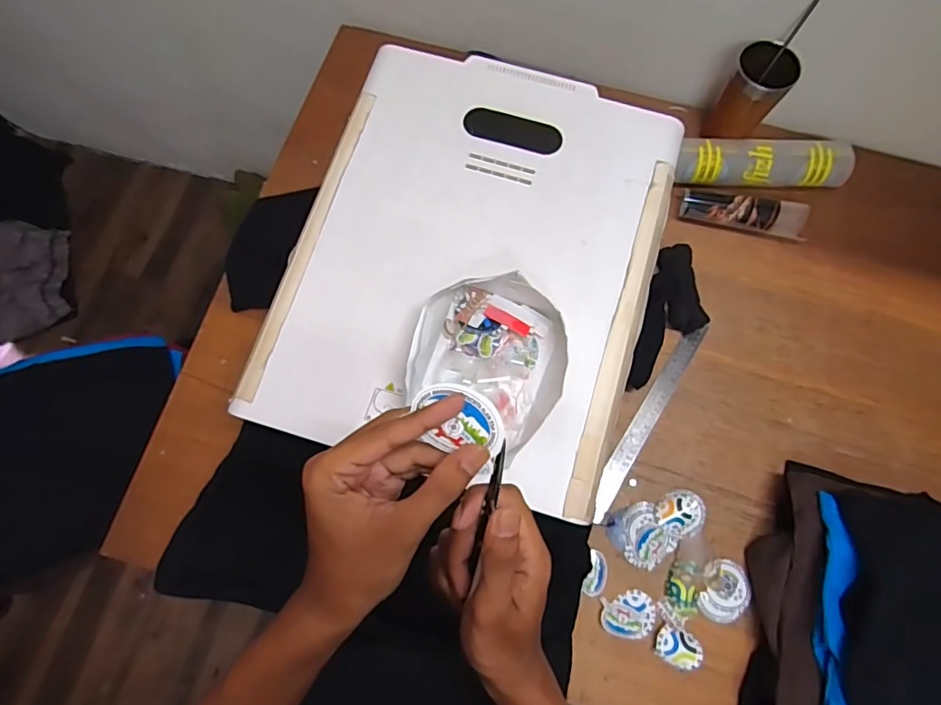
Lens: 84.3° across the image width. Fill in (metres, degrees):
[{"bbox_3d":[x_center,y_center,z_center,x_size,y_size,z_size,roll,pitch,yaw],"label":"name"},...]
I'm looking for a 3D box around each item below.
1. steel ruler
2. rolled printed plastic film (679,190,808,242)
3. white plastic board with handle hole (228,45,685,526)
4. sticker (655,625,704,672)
[{"bbox_3d":[0.244,0.092,0.720,0.028,0.009,0.308,30,77,16],"label":"steel ruler"},{"bbox_3d":[0.407,-0.210,0.771,0.186,0.038,0.053,14,76,2],"label":"rolled printed plastic film"},{"bbox_3d":[0.008,-0.114,0.599,0.395,0.025,0.496,17,76,3],"label":"white plastic board with handle hole"},{"bbox_3d":[0.258,0.366,0.641,0.053,0.013,0.042,17,76,3],"label":"sticker"}]

